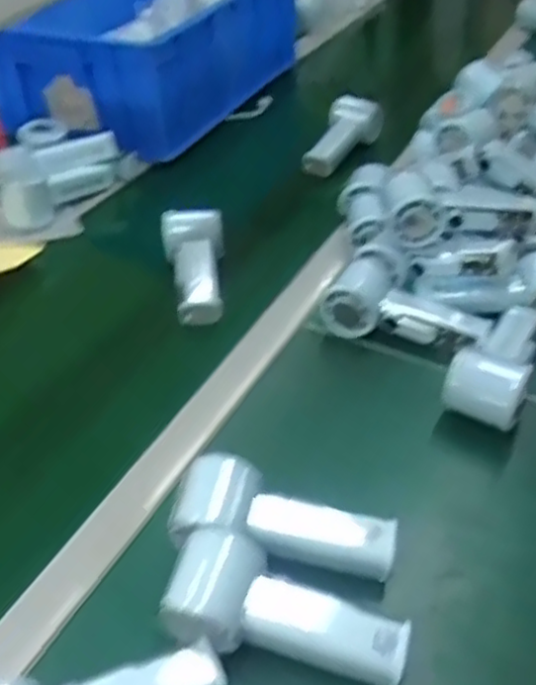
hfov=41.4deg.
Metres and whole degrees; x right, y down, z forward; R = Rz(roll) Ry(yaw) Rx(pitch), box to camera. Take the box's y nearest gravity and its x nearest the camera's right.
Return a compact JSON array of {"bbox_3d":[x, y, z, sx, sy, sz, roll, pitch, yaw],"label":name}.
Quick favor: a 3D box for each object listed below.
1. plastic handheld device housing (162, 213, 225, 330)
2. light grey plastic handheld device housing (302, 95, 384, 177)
[{"bbox_3d":[-0.074,-0.082,0.739,0.061,0.038,0.140,-7,59,-6],"label":"plastic handheld device housing"},{"bbox_3d":[0.109,-0.287,0.981,0.086,0.050,0.161,12,42,16],"label":"light grey plastic handheld device housing"}]

